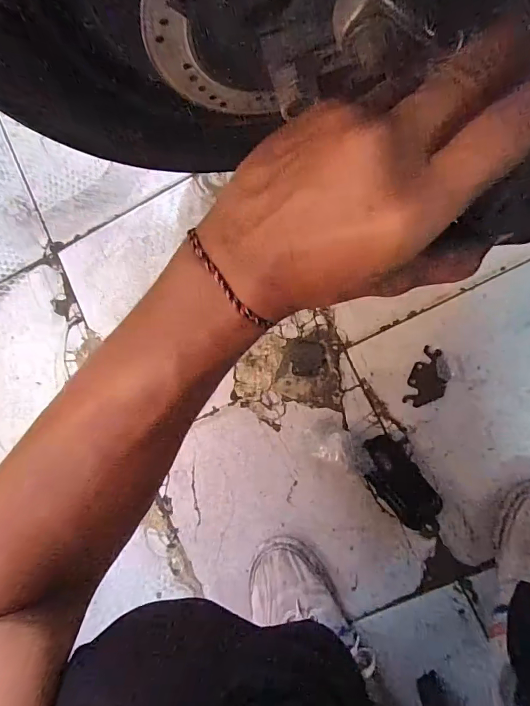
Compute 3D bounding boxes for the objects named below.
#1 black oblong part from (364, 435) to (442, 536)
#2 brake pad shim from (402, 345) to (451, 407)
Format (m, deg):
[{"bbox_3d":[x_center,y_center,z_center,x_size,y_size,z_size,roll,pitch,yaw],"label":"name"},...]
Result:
[{"bbox_3d":[0.164,0.157,0.499,0.057,0.022,0.127,-34,83,5],"label":"black oblong part"},{"bbox_3d":[0.198,0.031,0.503,0.042,0.005,0.071,22,90,9],"label":"brake pad shim"}]

